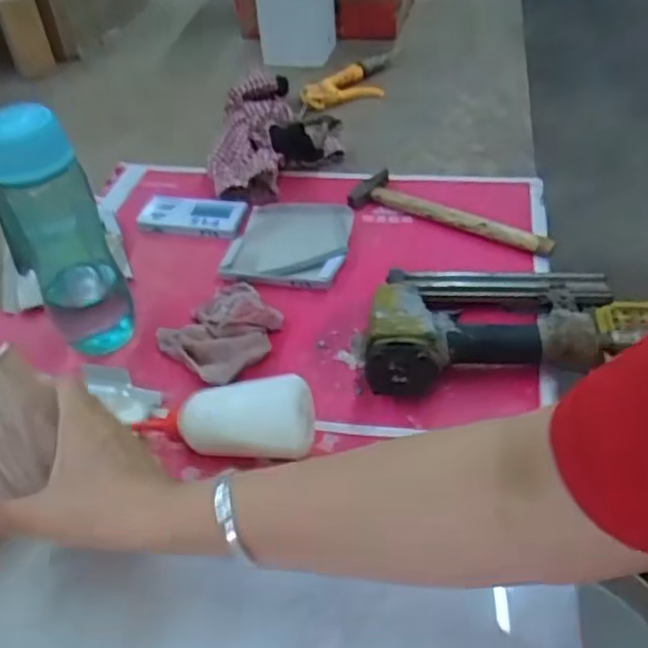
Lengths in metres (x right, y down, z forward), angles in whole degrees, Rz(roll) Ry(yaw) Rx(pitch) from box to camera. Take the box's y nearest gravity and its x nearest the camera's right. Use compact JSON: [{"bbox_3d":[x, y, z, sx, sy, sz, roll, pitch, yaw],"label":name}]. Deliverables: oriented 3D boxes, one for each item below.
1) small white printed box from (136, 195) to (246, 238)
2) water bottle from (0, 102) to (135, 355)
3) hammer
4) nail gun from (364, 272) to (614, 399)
[{"bbox_3d":[-0.159,-0.133,0.810,0.127,0.020,0.051,4,42,10],"label":"small white printed box"},{"bbox_3d":[-0.234,-0.073,0.602,0.079,0.247,0.080,-23,45,-20],"label":"water bottle"},{"bbox_3d":[0.146,-0.126,0.776,0.244,0.024,0.072,22,48,27],"label":"hammer"},{"bbox_3d":[0.153,-0.002,0.608,0.232,0.065,0.155,-2,41,3],"label":"nail gun"}]

